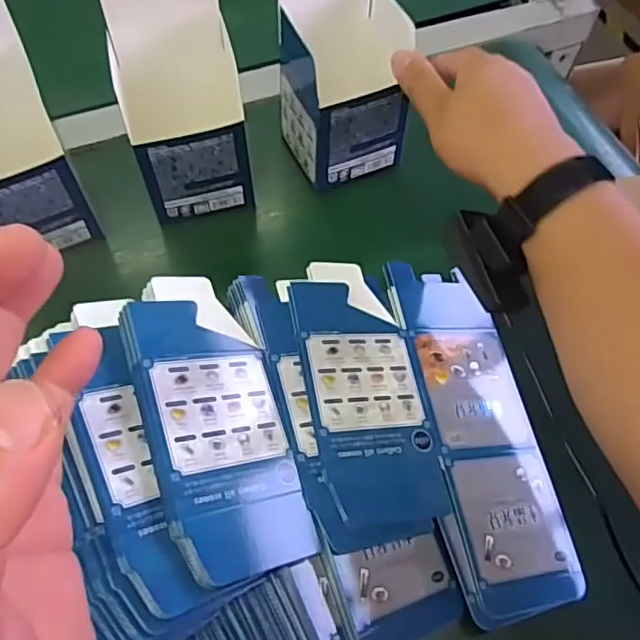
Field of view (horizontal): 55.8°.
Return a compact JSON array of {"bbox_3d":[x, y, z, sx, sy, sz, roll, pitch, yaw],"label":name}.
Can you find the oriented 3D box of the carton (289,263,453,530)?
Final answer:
[{"bbox_3d":[0.029,0.040,0.388,0.079,0.005,0.174,0,62,-21],"label":"carton"}]

